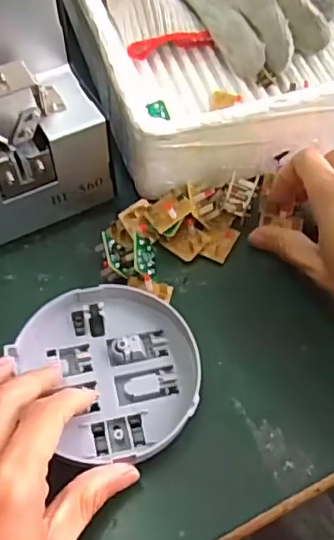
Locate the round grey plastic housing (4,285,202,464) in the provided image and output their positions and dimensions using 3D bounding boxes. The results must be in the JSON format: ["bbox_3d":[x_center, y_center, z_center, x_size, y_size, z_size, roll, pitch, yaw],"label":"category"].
[{"bbox_3d":[-0.029,0.054,0.316,0.092,0.019,0.103,-29,59,-18],"label":"round grey plastic housing"}]

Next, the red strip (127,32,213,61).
[{"bbox_3d":[0.002,-0.187,0.456,0.071,0.020,0.012,-13,55,-8],"label":"red strip"}]

